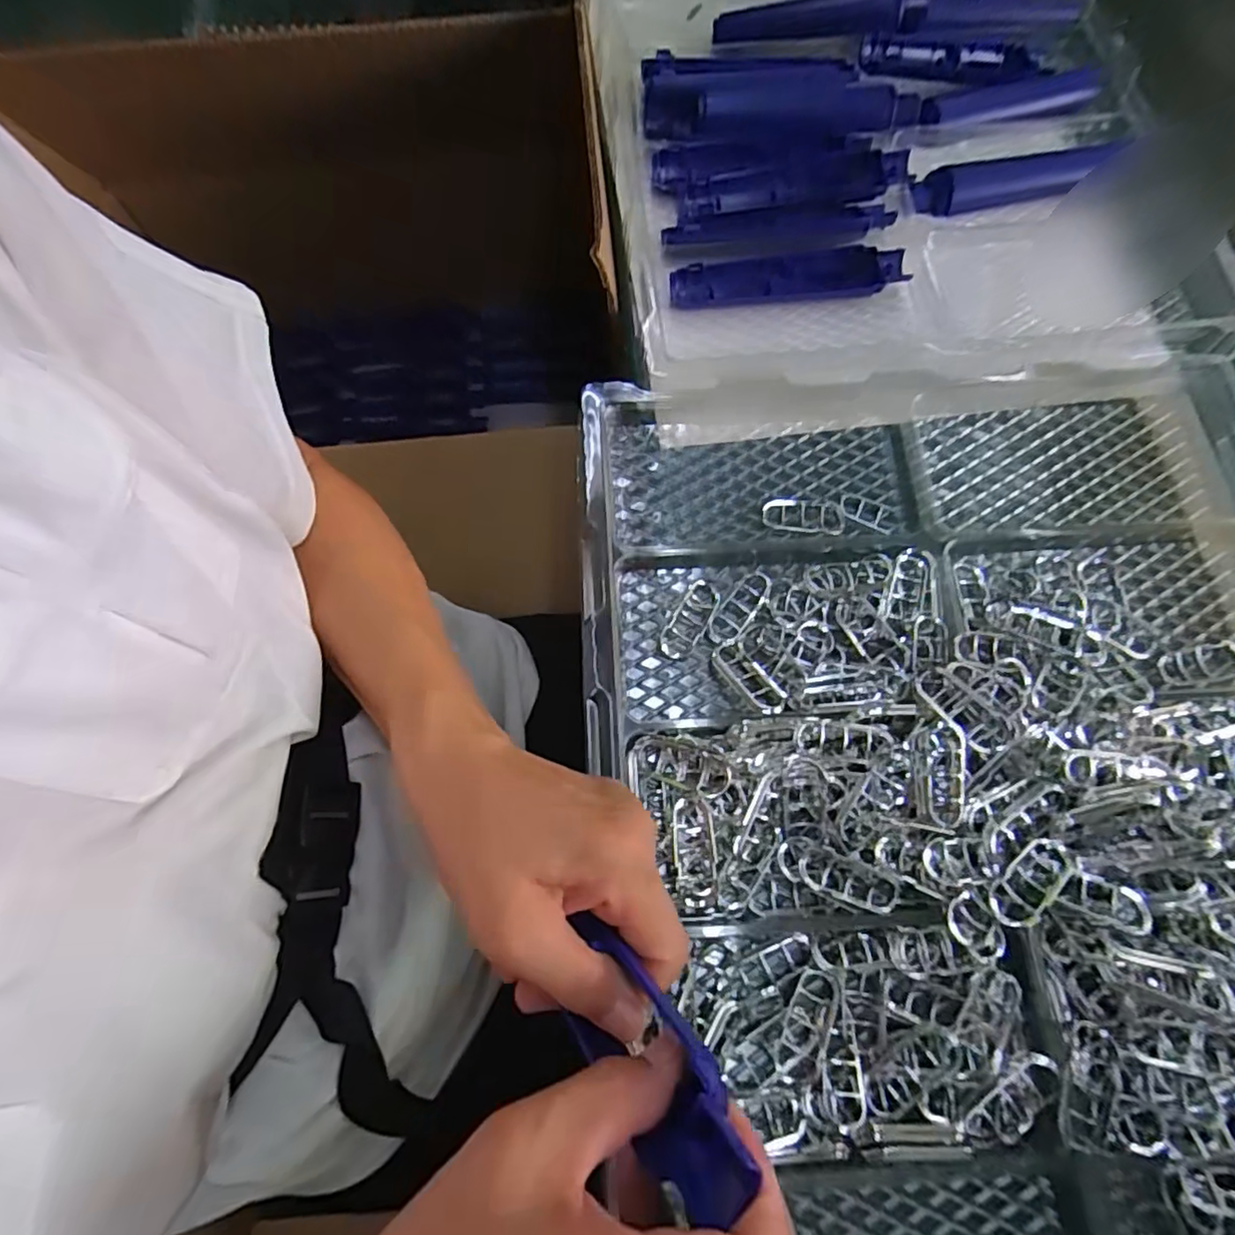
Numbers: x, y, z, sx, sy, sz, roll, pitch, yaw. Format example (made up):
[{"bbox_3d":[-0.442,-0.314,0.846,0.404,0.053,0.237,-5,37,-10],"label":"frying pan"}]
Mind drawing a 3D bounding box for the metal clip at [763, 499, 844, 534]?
[{"bbox_3d":[0.121,-0.066,0.400,0.052,0.005,0.024,8,72,2],"label":"metal clip"}]

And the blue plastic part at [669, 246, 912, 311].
[{"bbox_3d":[0.123,-0.250,0.453,0.168,0.014,0.035,-3,72,-1],"label":"blue plastic part"}]

